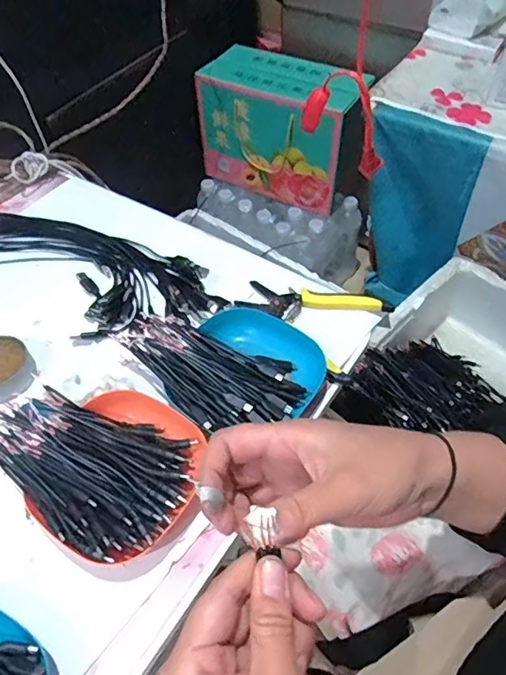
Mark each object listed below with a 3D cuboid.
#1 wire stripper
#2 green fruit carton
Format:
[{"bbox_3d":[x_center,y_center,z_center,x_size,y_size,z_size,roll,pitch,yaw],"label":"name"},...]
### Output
[{"bbox_3d":[0.060,-0.026,0.553,0.155,0.022,0.114,30,60,22],"label":"wire stripper"},{"bbox_3d":[0.069,-0.446,1.085,0.343,0.245,0.160,28,59,21],"label":"green fruit carton"}]

